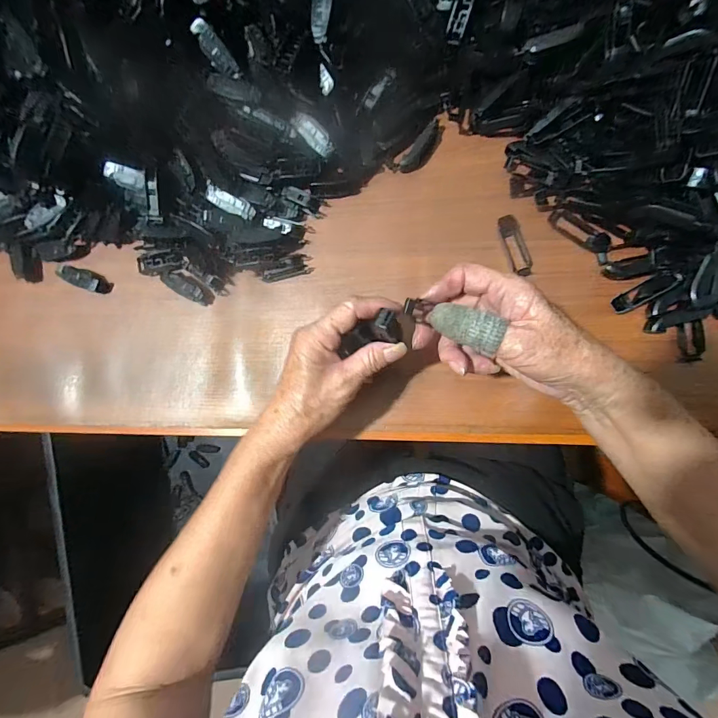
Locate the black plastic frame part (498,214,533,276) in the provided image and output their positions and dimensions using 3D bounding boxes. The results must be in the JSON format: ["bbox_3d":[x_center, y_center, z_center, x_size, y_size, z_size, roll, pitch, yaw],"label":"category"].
[{"bbox_3d":[0.146,-0.105,0.356,0.020,0.007,0.057,-19,85,5],"label":"black plastic frame part"}]

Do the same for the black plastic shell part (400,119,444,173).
[{"bbox_3d":[0.063,-0.206,0.375,0.017,0.018,0.055,42,92,7],"label":"black plastic shell part"}]

